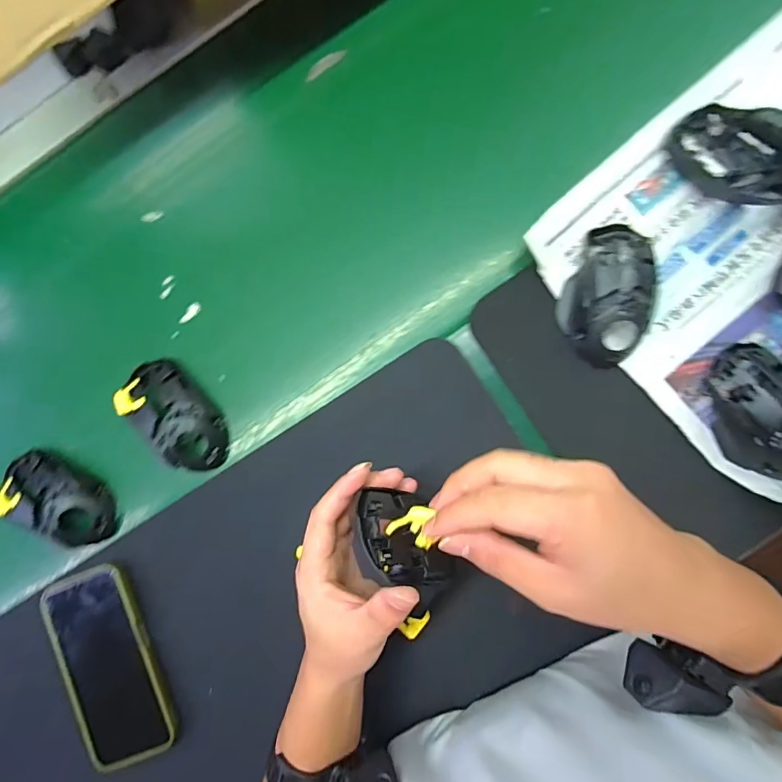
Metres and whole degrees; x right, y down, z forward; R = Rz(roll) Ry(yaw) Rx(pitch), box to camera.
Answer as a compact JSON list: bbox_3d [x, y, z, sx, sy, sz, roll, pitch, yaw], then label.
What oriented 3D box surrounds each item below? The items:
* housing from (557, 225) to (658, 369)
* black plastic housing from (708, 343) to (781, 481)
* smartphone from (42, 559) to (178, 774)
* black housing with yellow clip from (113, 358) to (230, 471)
[{"bbox_3d":[0.184,-0.084,0.386,0.069,0.031,0.117,12,84,6],"label":"housing"},{"bbox_3d":[0.304,0.019,0.370,0.064,0.029,0.114,-22,82,1],"label":"black plastic housing"},{"bbox_3d":[-0.250,0.243,0.408,0.077,0.020,0.168,-23,86,8],"label":"smartphone"},{"bbox_3d":[-0.200,0.021,0.423,0.116,0.034,0.064,42,88,8],"label":"black housing with yellow clip"}]

